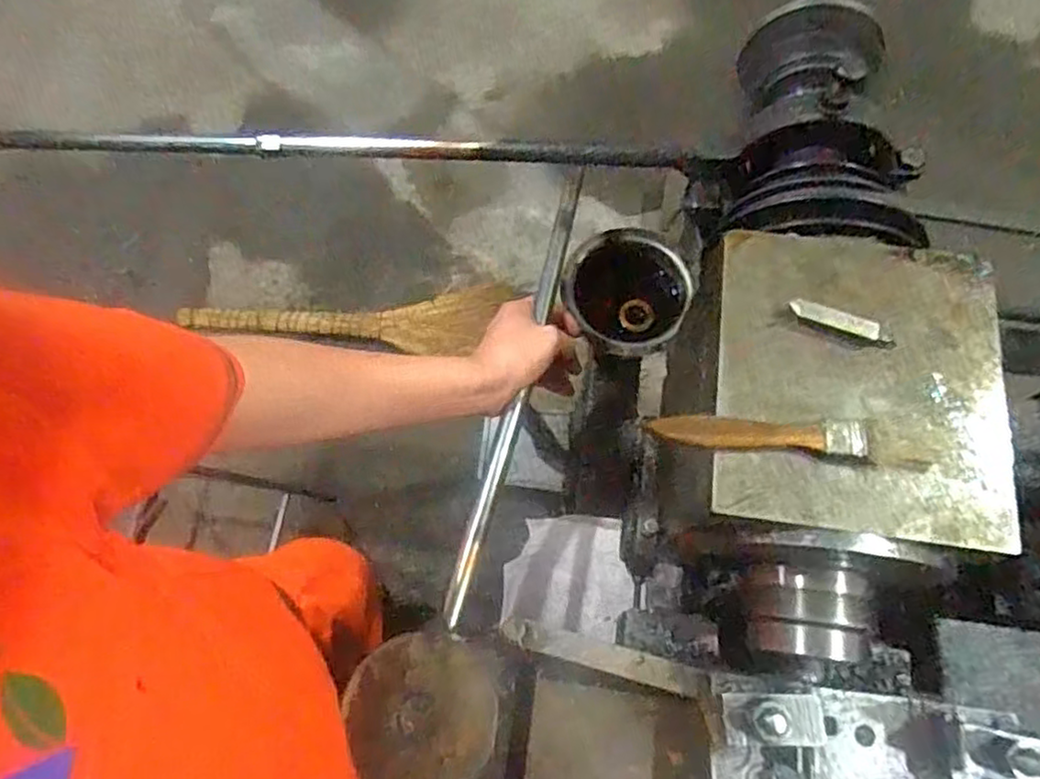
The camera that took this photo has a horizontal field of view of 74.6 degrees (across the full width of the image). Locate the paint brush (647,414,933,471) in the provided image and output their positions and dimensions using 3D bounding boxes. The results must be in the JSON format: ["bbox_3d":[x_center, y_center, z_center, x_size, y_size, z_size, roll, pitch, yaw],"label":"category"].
[{"bbox_3d":[0.142,0.024,0.358,0.142,0.009,0.025,3,70,2],"label":"paint brush"}]

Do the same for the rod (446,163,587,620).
[{"bbox_3d":[0.003,-0.011,0.544,0.014,0.014,0.390,13,66,6],"label":"rod"}]

